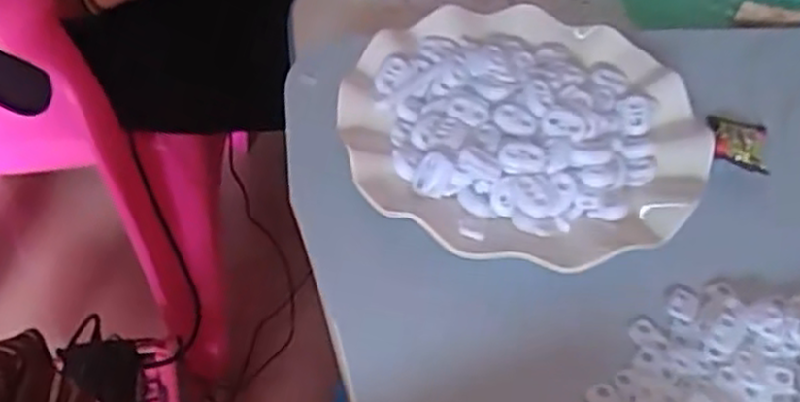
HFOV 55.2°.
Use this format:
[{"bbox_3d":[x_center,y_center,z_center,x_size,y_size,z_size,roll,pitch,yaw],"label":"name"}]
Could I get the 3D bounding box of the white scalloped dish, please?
[{"bbox_3d":[0.062,-0.037,0.384,0.172,0.035,0.172,2,45,-2],"label":"white scalloped dish"}]

